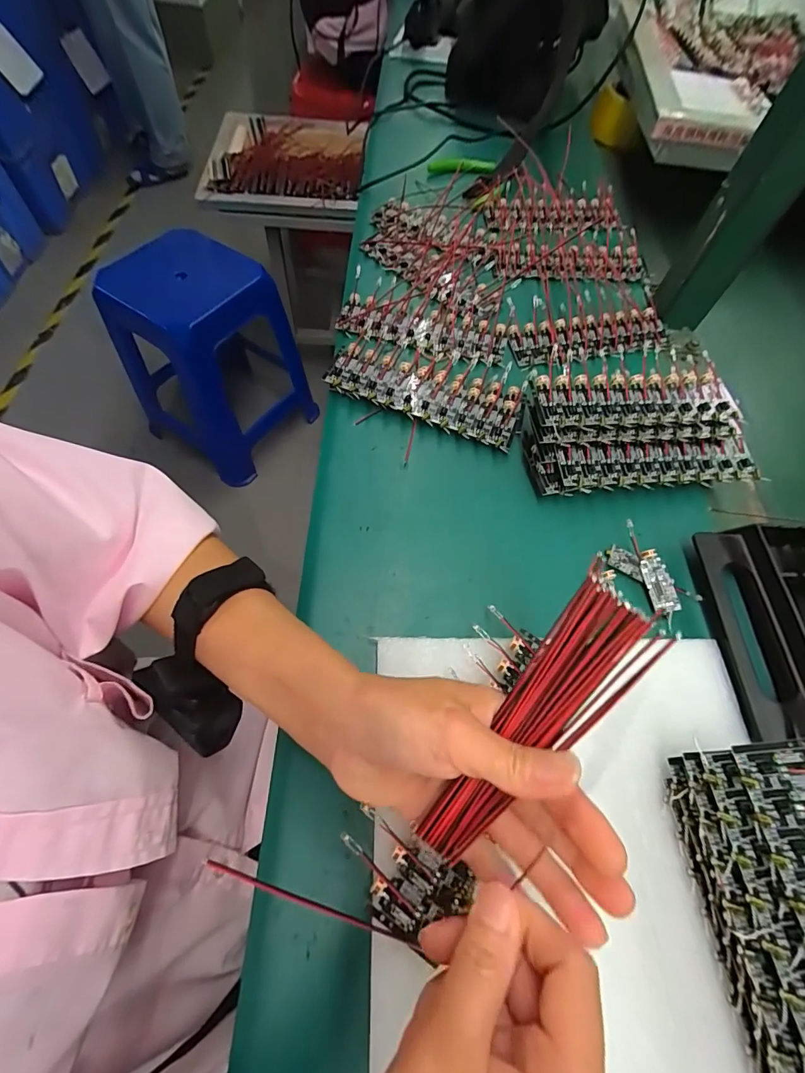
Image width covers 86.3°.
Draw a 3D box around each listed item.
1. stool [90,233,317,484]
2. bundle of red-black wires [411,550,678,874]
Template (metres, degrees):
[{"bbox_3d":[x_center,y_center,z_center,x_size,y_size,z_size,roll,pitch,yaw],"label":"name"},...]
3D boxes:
[{"bbox_3d":[-0.473,-0.433,1.087,0.328,0.454,0.350,37,67,14],"label":"stool"},{"bbox_3d":[0.055,0.079,0.176,0.035,0.010,0.133,37,93,19],"label":"bundle of red-black wires"}]

